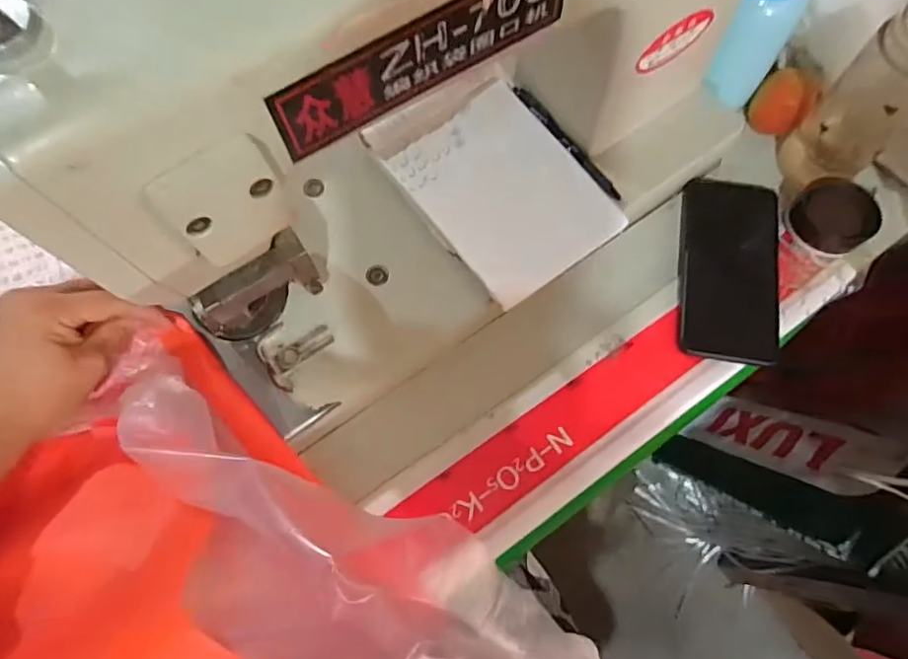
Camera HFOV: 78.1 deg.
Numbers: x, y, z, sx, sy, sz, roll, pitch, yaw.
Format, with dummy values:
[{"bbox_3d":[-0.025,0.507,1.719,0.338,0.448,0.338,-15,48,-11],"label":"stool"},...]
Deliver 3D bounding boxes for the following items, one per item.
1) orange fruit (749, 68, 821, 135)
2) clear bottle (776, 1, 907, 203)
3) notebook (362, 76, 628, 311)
[{"bbox_3d":[0.306,-0.214,0.518,0.048,0.044,0.051,32,74,11],"label":"orange fruit"},{"bbox_3d":[0.322,-0.172,0.445,0.055,0.163,0.065,-40,75,-12],"label":"clear bottle"},{"bbox_3d":[0.033,-0.122,0.459,0.127,0.020,0.184,-35,78,-7],"label":"notebook"}]

